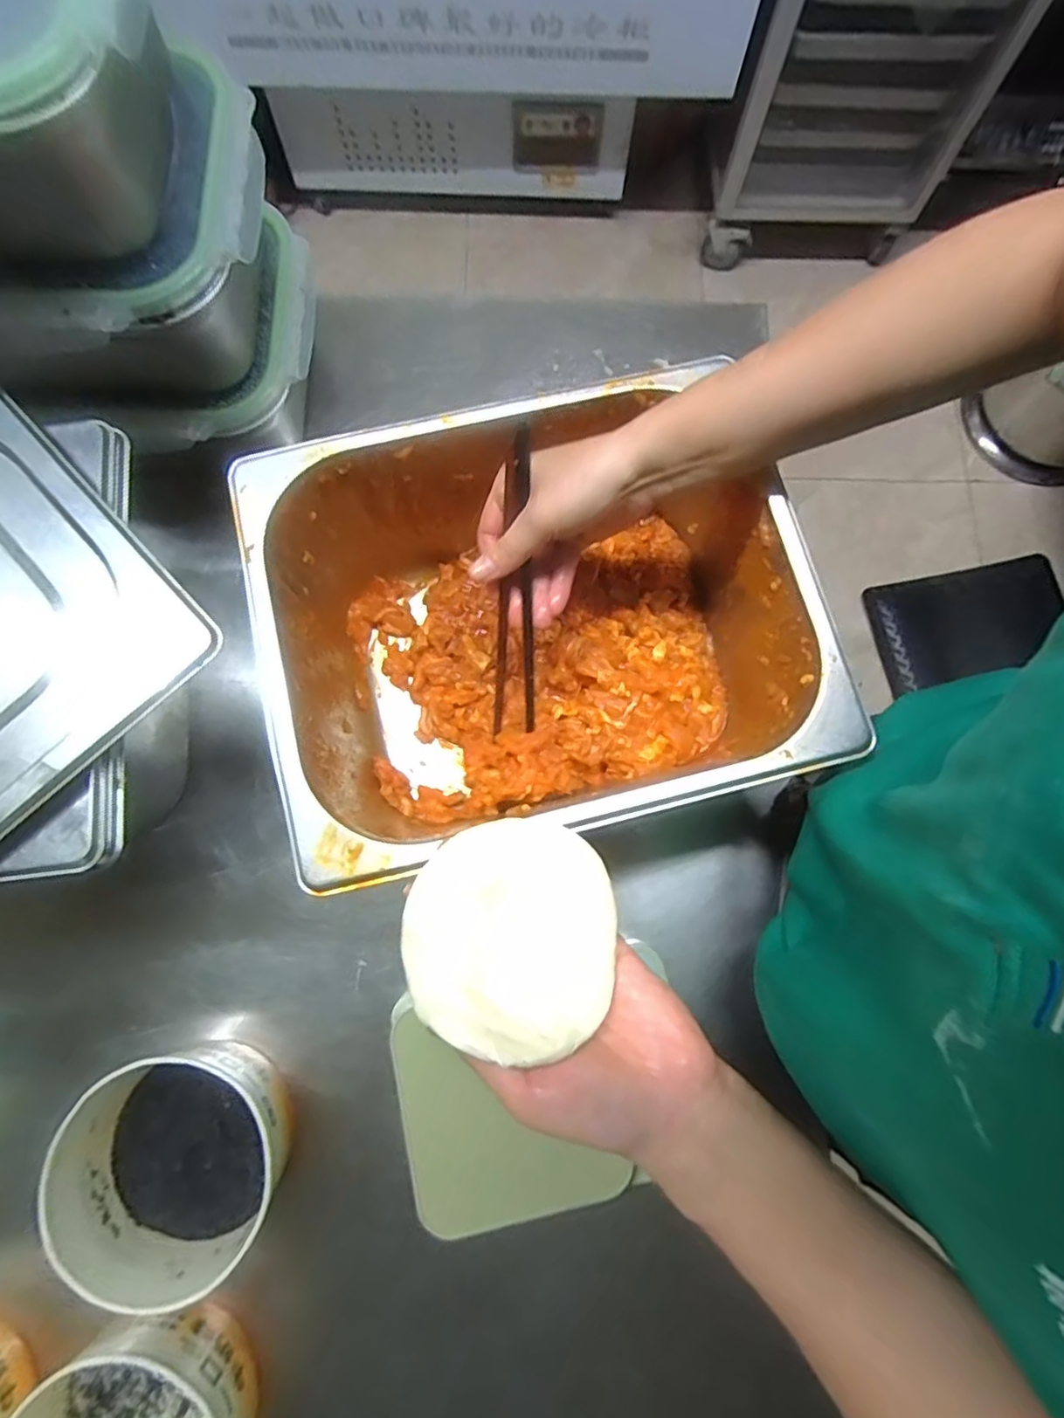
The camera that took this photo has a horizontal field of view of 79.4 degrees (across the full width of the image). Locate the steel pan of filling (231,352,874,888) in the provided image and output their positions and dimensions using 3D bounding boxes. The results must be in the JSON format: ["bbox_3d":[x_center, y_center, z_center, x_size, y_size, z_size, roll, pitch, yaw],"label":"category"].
[{"bbox_3d":[0.002,-0.046,0.440,0.315,0.151,0.253,-14,78,-5],"label":"steel pan of filling"}]

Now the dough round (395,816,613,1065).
[{"bbox_3d":[-0.010,0.104,0.305,0.099,0.011,0.107,2,56,-3],"label":"dough round"}]

